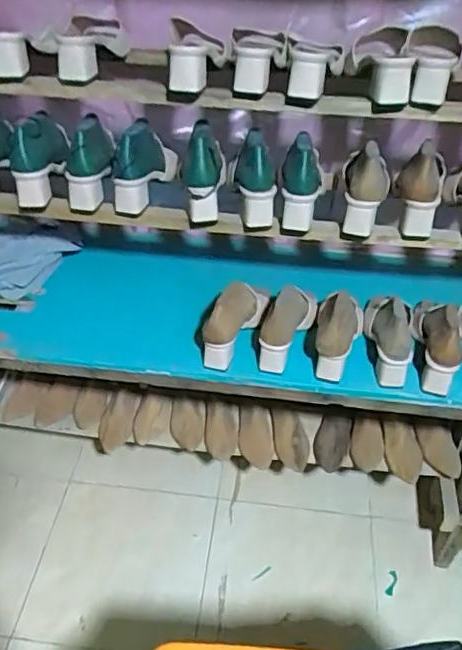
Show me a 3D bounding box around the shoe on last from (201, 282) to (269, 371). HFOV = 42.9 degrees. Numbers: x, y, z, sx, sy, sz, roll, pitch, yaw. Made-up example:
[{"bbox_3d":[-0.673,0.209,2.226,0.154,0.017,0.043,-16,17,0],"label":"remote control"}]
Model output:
[{"bbox_3d":[0.009,-0.005,1.129,0.064,0.147,0.186,17,43,16],"label":"shoe on last"}]

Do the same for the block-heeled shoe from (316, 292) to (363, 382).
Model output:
[{"bbox_3d":[0.206,0.015,1.119,0.091,0.133,0.182,9,42,8],"label":"block-heeled shoe"}]

